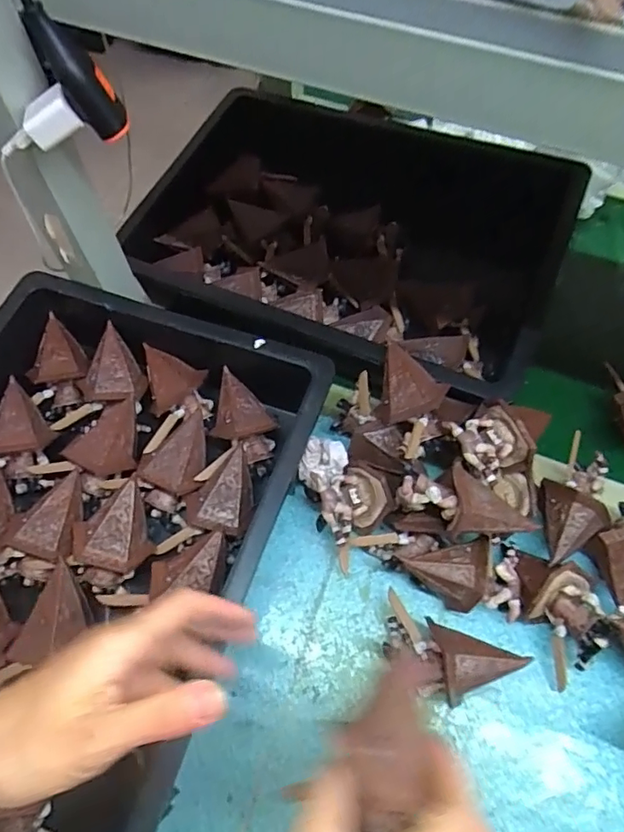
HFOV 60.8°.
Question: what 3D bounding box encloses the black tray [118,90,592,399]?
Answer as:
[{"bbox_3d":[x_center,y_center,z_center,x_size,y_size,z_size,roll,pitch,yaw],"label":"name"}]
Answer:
[{"bbox_3d":[0.035,-0.204,0.600,0.445,0.099,0.298,23,66,11],"label":"black tray"}]

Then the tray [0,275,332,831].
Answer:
[{"bbox_3d":[-0.201,0.118,0.441,0.308,0.099,0.451,18,65,9],"label":"tray"}]

